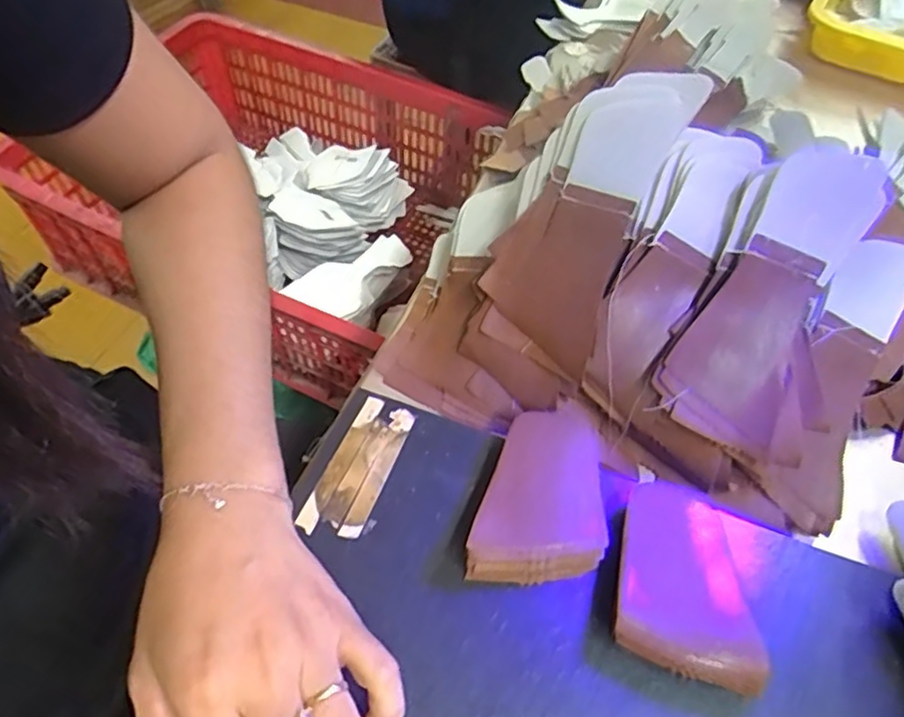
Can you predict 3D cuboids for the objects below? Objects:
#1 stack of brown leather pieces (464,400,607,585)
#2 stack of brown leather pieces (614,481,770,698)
[{"bbox_3d":[0.042,0.065,0.320,0.063,0.019,0.088,4,55,1],"label":"stack of brown leather pieces"},{"bbox_3d":[0.109,0.102,0.297,0.064,0.023,0.078,14,56,8],"label":"stack of brown leather pieces"}]

